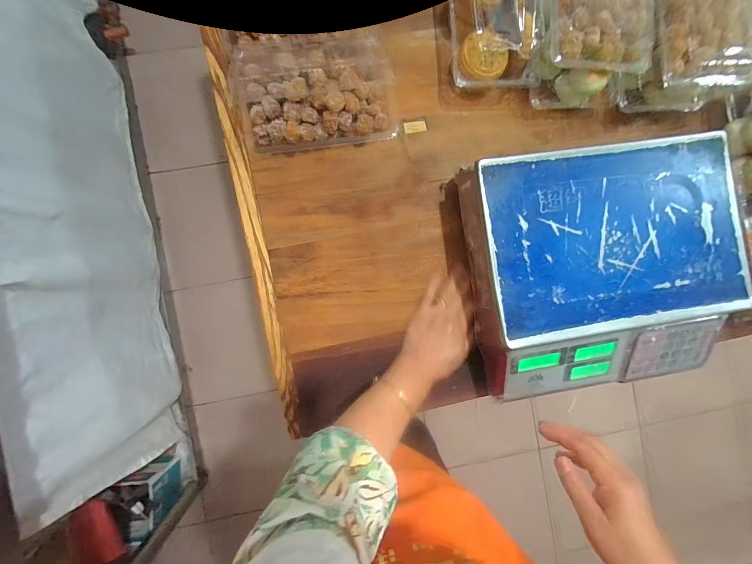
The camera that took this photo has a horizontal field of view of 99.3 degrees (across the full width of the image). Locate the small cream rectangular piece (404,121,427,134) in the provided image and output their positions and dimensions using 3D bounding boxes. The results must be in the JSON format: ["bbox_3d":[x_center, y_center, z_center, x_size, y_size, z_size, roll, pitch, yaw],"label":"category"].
[{"bbox_3d":[0.059,-0.232,0.477,0.033,0.004,0.016,-11,92,-3],"label":"small cream rectangular piece"}]

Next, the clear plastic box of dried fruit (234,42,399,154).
[{"bbox_3d":[-0.079,-0.261,0.439,0.210,0.049,0.132,-11,92,-3],"label":"clear plastic box of dried fruit"}]

